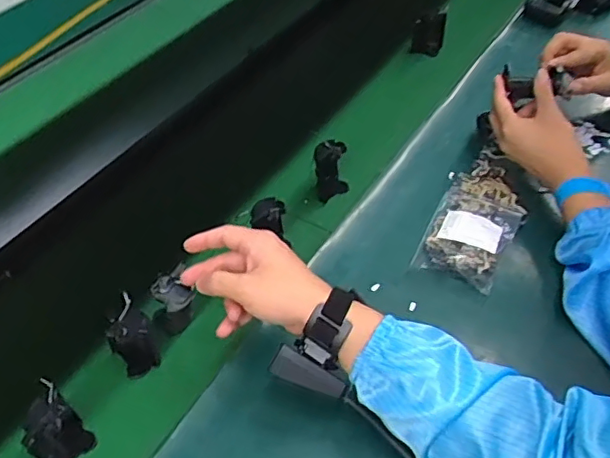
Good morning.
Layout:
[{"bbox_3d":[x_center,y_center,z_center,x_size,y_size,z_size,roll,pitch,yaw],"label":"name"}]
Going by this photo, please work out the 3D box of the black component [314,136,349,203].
[{"bbox_3d":[0.035,-0.074,0.761,0.046,0.077,0.044,3,47,4],"label":"black component"}]

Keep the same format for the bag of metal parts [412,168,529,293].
[{"bbox_3d":[0.207,-0.008,0.708,0.096,0.022,0.183,21,52,21],"label":"bag of metal parts"}]

